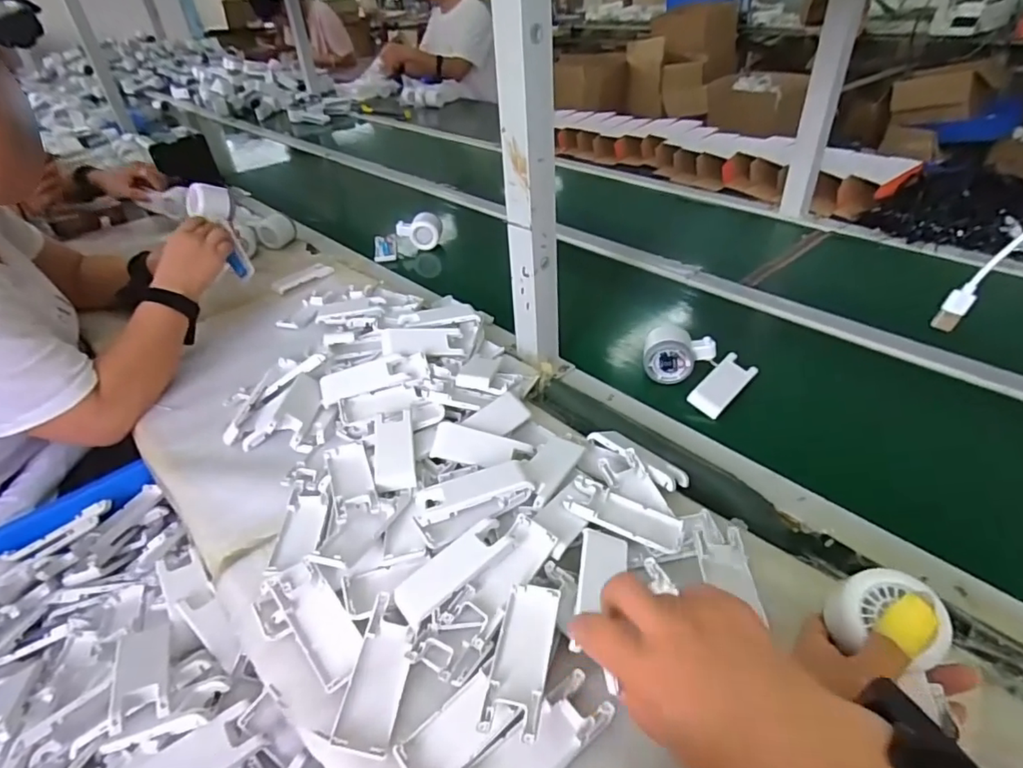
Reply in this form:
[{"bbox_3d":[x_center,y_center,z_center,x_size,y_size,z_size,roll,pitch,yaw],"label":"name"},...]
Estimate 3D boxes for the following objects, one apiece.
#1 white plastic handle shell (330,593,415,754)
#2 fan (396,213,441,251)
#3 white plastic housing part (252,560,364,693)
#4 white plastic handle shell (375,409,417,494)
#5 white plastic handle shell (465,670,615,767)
[{"bbox_3d":[-0.095,0.208,0.400,0.038,0.022,0.100,2,39,10],"label":"white plastic handle shell"},{"bbox_3d":[-0.174,-0.288,1.061,0.083,0.063,0.063,-8,38,-3],"label":"fan"},{"bbox_3d":[-0.159,0.188,0.431,0.054,0.026,0.105,-30,44,-28],"label":"white plastic housing part"},{"bbox_3d":[-0.116,0.064,0.548,0.037,0.017,0.091,-10,38,-5],"label":"white plastic handle shell"},{"bbox_3d":[0.018,0.238,0.365,0.103,0.015,0.039,-29,43,-27],"label":"white plastic handle shell"}]

